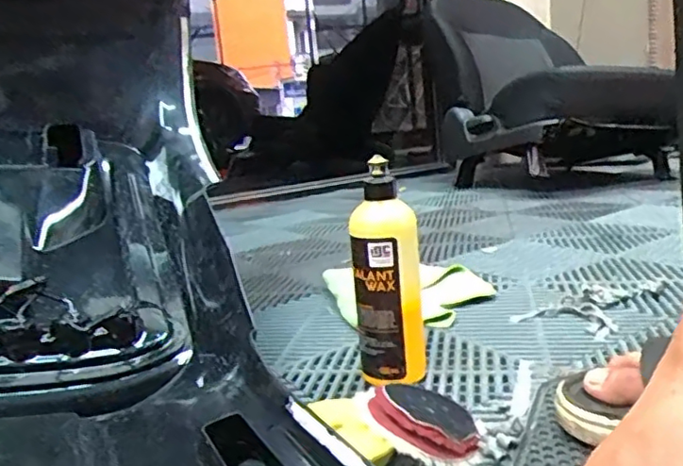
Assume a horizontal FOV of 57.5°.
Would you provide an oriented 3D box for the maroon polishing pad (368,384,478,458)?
[{"bbox_3d":[0.066,0.141,0.483,0.083,0.017,0.082,3,21,-39],"label":"maroon polishing pad"}]

